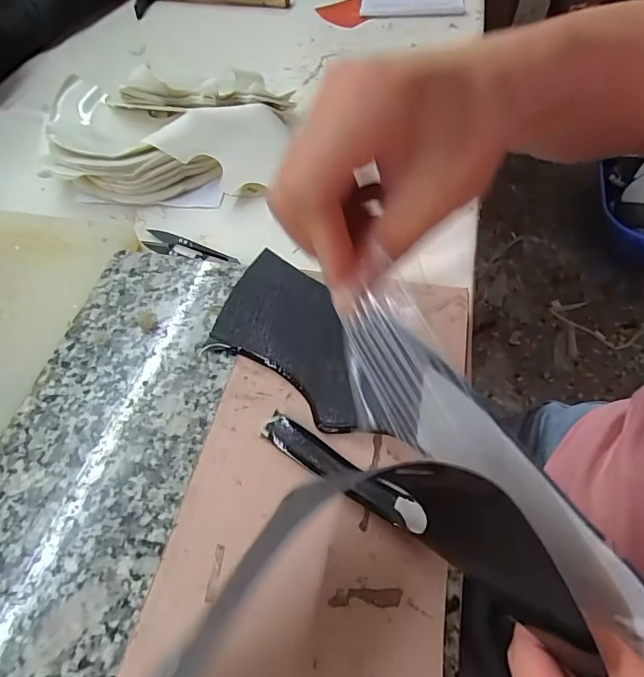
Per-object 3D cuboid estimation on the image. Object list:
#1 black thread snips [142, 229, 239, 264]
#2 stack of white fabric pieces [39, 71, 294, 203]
[{"bbox_3d":[-0.113,-0.077,0.397,0.094,0.010,0.020,14,58,11],"label":"black thread snips"},{"bbox_3d":[-0.150,-0.203,0.462,0.229,0.051,0.164,-5,56,-1],"label":"stack of white fabric pieces"}]

